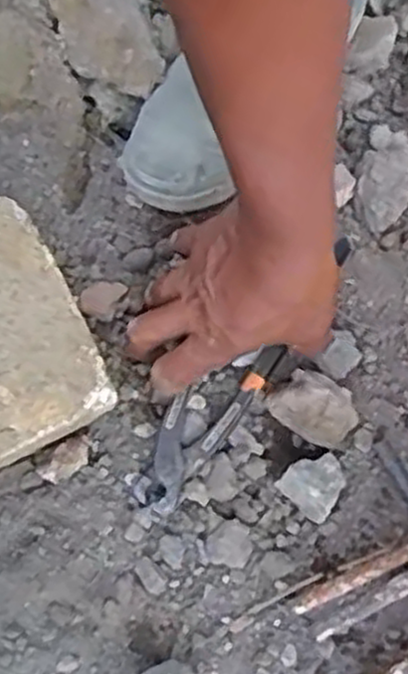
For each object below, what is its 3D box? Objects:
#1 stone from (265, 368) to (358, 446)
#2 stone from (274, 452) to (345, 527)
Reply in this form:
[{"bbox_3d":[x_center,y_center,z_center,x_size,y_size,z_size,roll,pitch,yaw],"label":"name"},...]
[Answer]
[{"bbox_3d":[0.072,0.047,0.526,0.057,0.032,0.041,34,73,11],"label":"stone"},{"bbox_3d":[0.073,0.094,0.509,0.039,0.025,0.037,-42,75,-14],"label":"stone"}]

